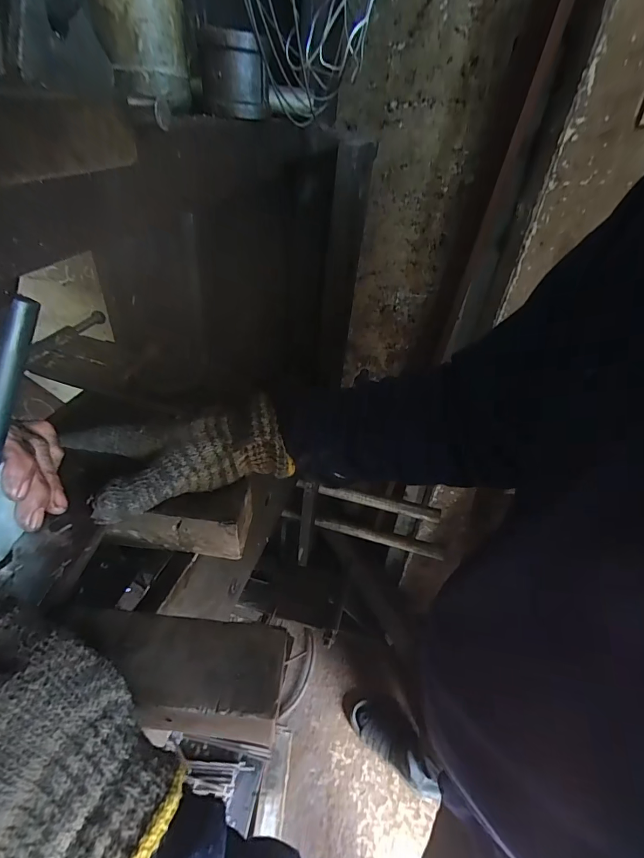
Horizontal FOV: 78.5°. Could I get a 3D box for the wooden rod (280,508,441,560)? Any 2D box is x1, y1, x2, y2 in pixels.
[{"bbox_3d":[0.077,0.201,0.766,0.315,0.025,0.023,11,41,7],"label":"wooden rod"}]

